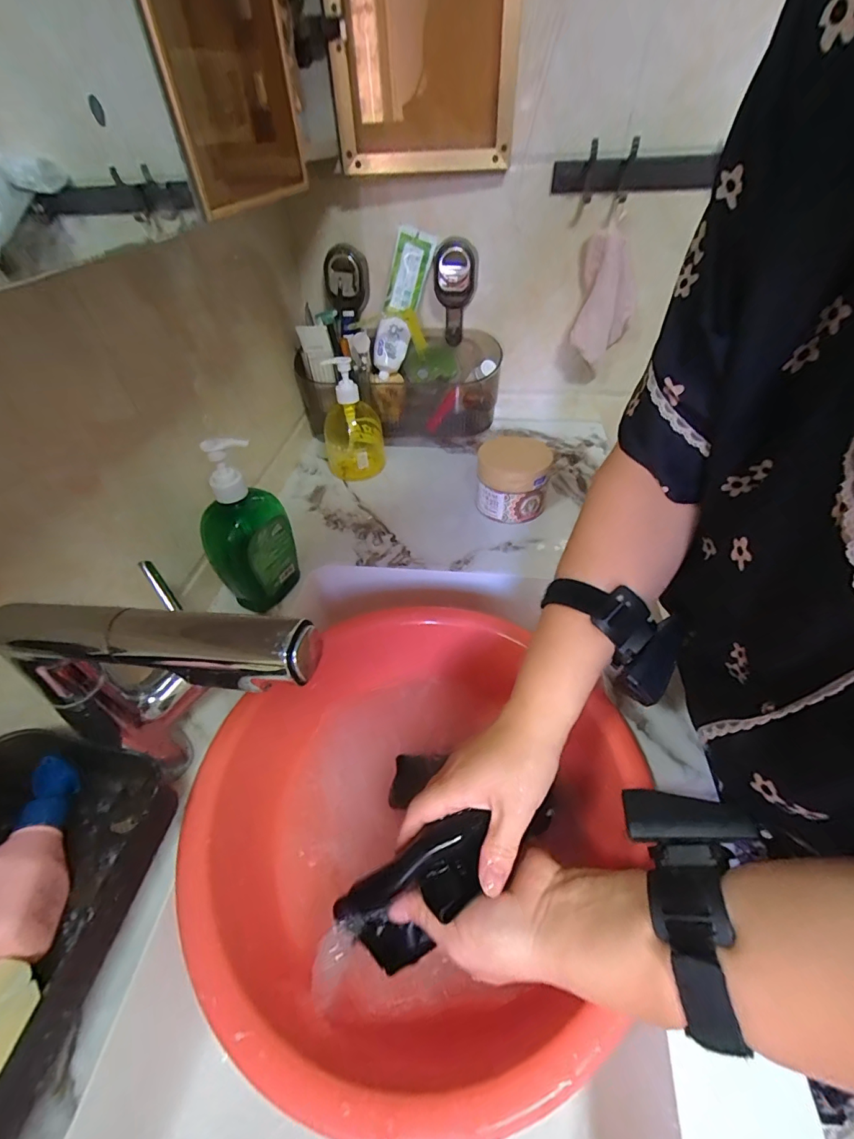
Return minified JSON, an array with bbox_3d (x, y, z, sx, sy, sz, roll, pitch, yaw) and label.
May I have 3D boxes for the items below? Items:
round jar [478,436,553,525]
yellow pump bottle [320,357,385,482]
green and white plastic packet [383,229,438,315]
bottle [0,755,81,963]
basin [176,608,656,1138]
[{"bbox_3d":[0.114,-0.124,0.607,0.093,0.079,0.091,5,45,9],"label":"round jar"},{"bbox_3d":[-0.112,-0.216,0.657,0.088,0.169,0.082,-8,44,-5],"label":"yellow pump bottle"},{"bbox_3d":[-0.026,-0.426,0.654,0.052,0.104,0.018,16,25,-3],"label":"green and white plastic packet"},{"bbox_3d":[-0.233,0.162,0.262,0.041,0.037,0.110,-15,45,-11],"label":"bottle"},{"bbox_3d":[-0.008,0.203,0.397,0.326,0.106,0.355,-2,44,2],"label":"basin"}]

